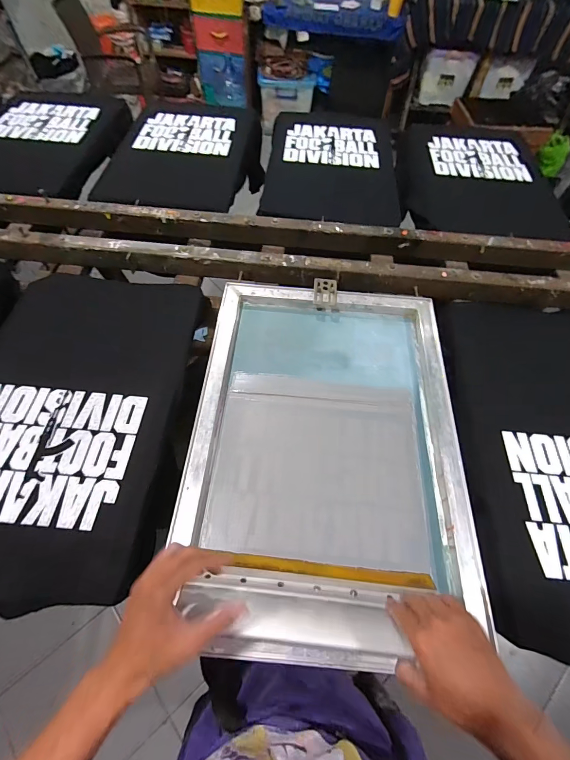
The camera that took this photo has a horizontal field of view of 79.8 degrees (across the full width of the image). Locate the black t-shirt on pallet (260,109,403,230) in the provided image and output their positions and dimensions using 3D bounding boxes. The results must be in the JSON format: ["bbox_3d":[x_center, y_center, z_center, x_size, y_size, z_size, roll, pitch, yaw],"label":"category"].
[{"bbox_3d":[0.149,-0.700,1.108,0.404,0.045,0.645,5,59,2],"label":"black t-shirt on pallet"}]

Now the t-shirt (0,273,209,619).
[{"bbox_3d":[-0.405,0.050,0.648,0.429,0.027,0.631,8,59,3],"label":"t-shirt"}]

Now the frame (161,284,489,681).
[{"bbox_3d":[0.075,0.075,0.633,0.457,0.042,0.615,4,59,1],"label":"frame"}]

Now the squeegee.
[{"bbox_3d":[0.038,0.296,0.454,0.323,0.032,0.123,7,17,-2],"label":"squeegee"}]

